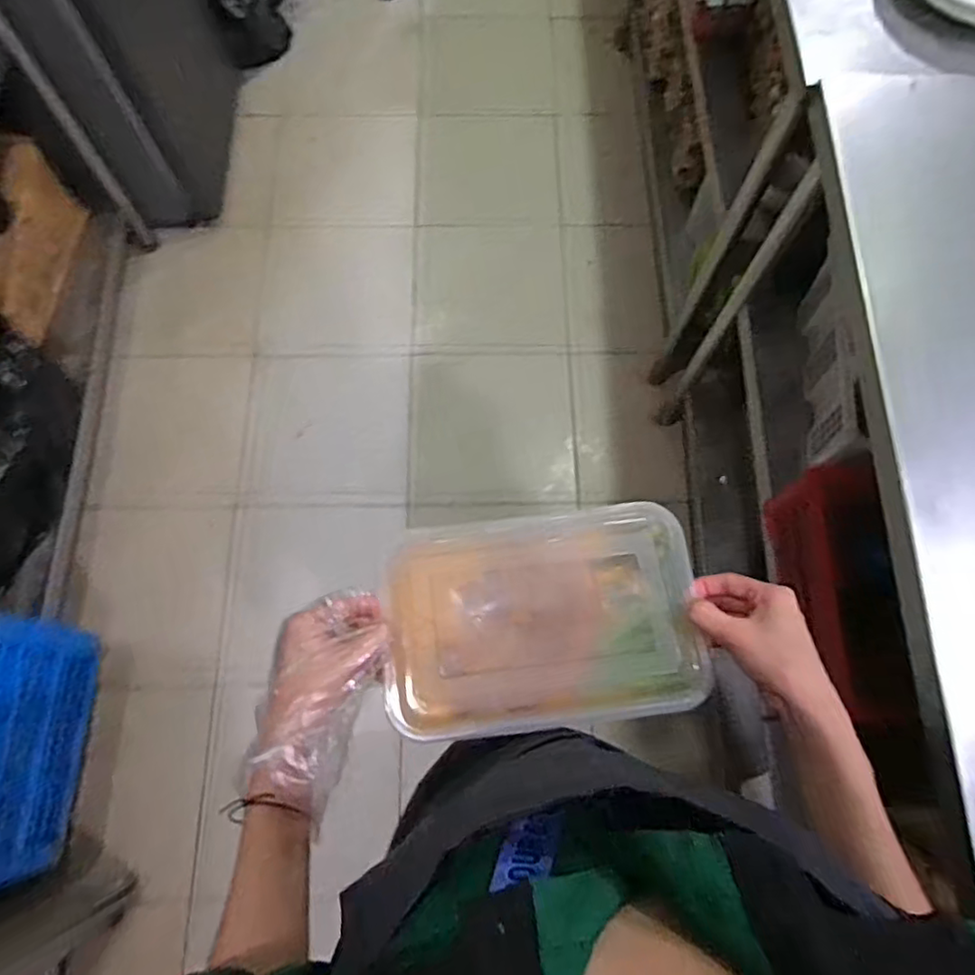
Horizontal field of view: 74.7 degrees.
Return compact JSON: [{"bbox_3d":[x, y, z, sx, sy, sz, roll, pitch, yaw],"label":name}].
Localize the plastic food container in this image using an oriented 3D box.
[{"bbox_3d":[0.044,0.098,0.491,0.233,0.045,0.160,-6,72,-3],"label":"plastic food container"}]

